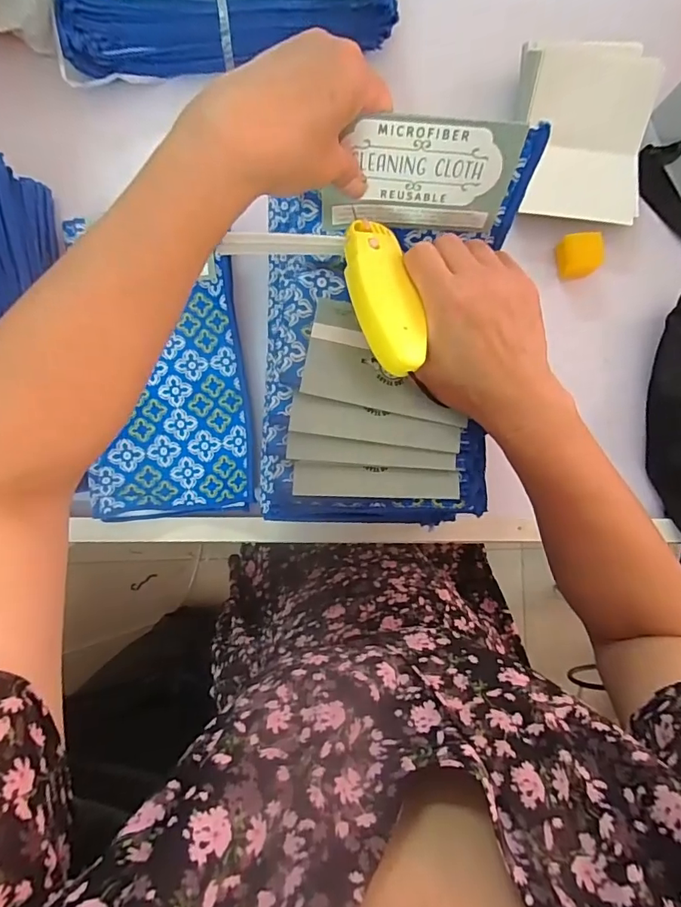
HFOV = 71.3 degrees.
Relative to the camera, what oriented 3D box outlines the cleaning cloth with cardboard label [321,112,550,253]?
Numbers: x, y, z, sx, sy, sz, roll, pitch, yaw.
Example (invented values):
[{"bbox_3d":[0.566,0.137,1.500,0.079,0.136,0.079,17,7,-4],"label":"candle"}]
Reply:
[{"bbox_3d":[0.055,-0.173,0.308,0.128,0.082,0.009,4,64,0],"label":"cleaning cloth with cardboard label"}]

